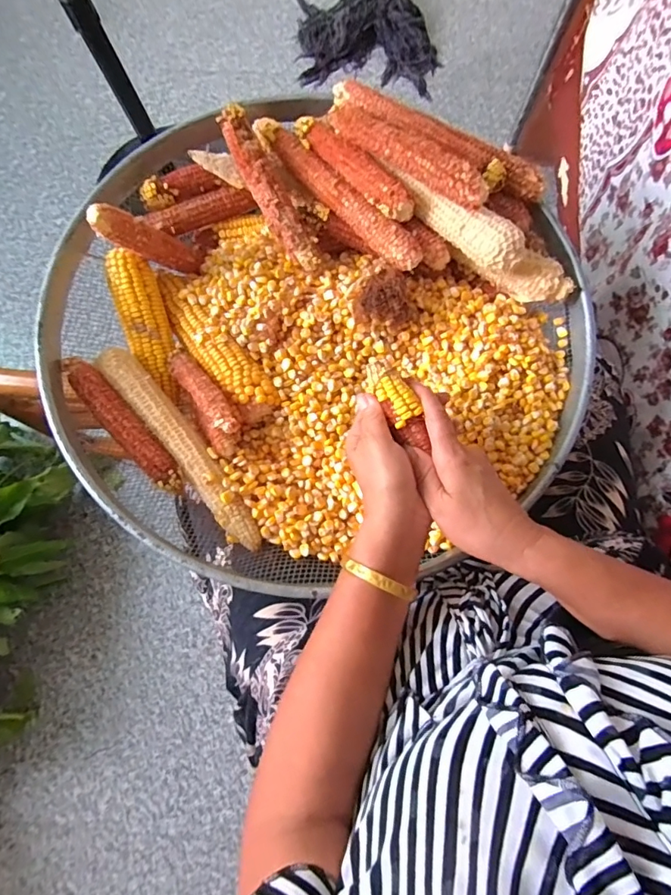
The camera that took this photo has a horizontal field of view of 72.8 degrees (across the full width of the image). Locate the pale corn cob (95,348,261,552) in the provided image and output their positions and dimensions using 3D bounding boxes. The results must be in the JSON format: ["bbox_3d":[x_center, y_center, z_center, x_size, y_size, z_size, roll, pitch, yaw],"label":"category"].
[{"bbox_3d":[-0.146,-0.002,0.434,0.033,0.025,0.234,-38,79,-9],"label":"pale corn cob"}]

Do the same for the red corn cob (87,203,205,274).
[{"bbox_3d":[-0.177,-0.199,0.444,0.026,0.127,0.023,-33,76,24],"label":"red corn cob"}]

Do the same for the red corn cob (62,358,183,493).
[{"bbox_3d":[-0.198,-0.022,0.426,0.027,0.025,0.157,-41,79,-9],"label":"red corn cob"}]

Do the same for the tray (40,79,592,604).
[{"bbox_3d":[-0.017,-0.107,0.425,0.479,0.108,0.451,0,76,0],"label":"tray"}]

